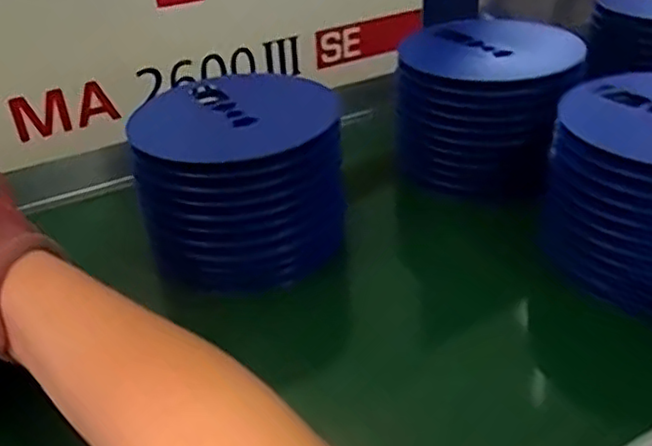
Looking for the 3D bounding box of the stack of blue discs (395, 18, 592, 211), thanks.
[{"bbox_3d":[0.155,-0.119,0.664,0.176,0.135,0.156,11,37,19],"label":"stack of blue discs"}]

